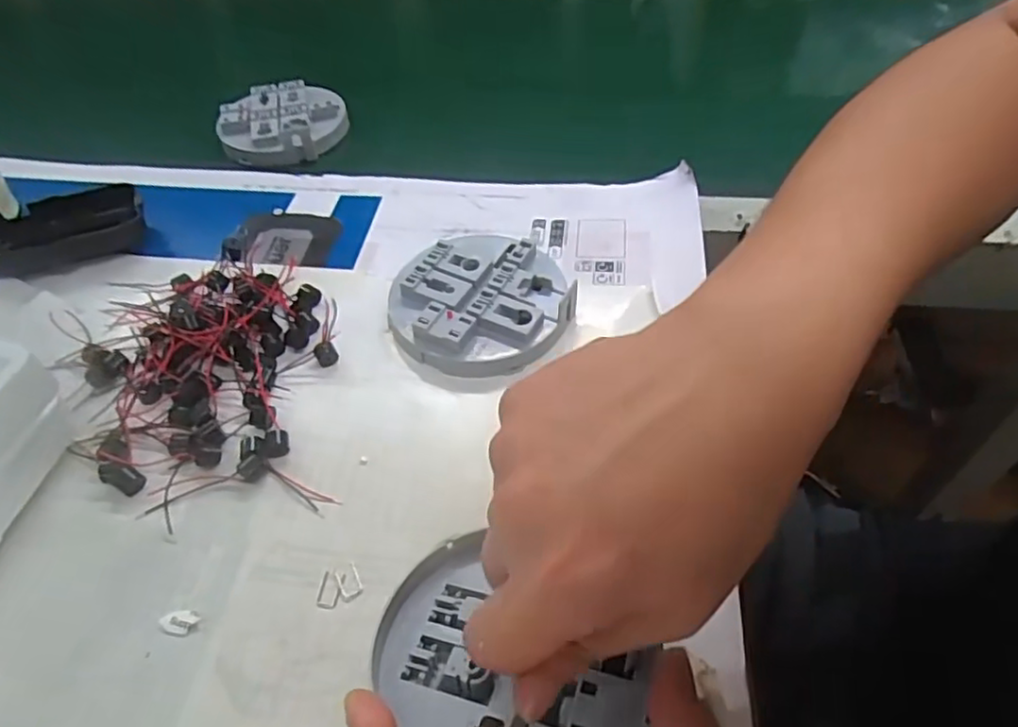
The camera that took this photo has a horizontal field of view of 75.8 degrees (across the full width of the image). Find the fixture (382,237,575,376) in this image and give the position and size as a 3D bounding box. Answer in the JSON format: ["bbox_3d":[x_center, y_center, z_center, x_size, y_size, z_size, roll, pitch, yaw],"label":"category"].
[{"bbox_3d":[-0.015,-0.036,0.380,0.094,0.024,0.096,-1,49,1],"label":"fixture"}]

